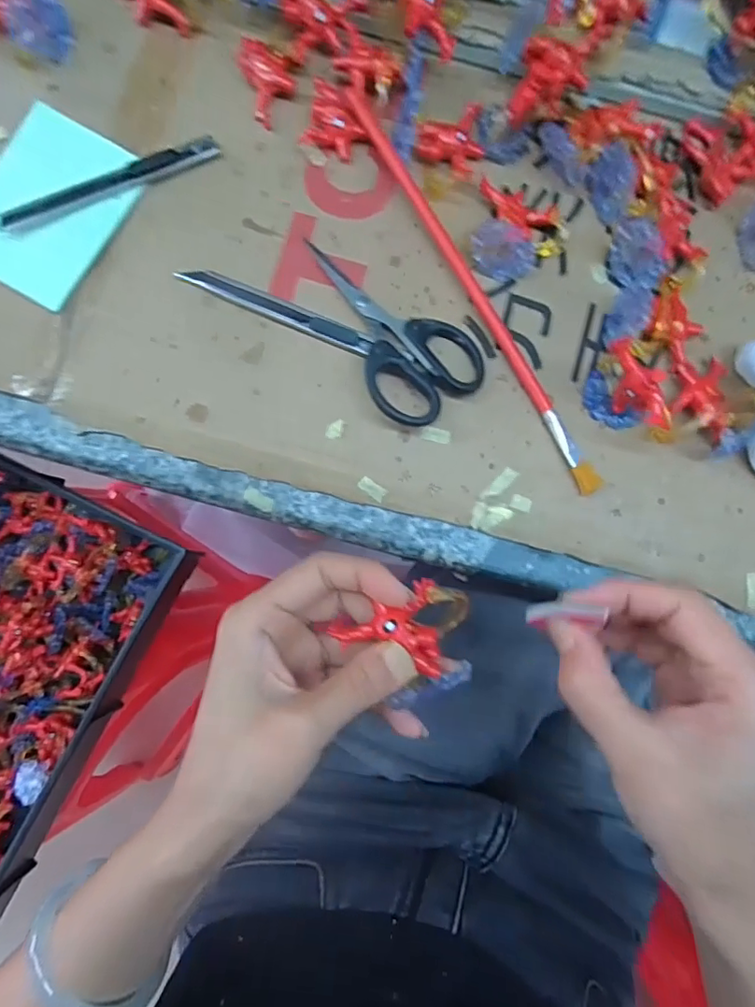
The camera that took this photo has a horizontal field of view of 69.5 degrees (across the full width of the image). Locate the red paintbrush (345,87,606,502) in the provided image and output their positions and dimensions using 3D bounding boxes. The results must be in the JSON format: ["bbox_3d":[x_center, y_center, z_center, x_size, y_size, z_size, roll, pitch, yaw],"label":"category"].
[{"bbox_3d":[0.053,-0.122,0.305,0.012,0.011,0.262,-29,87,-4],"label":"red paintbrush"}]

